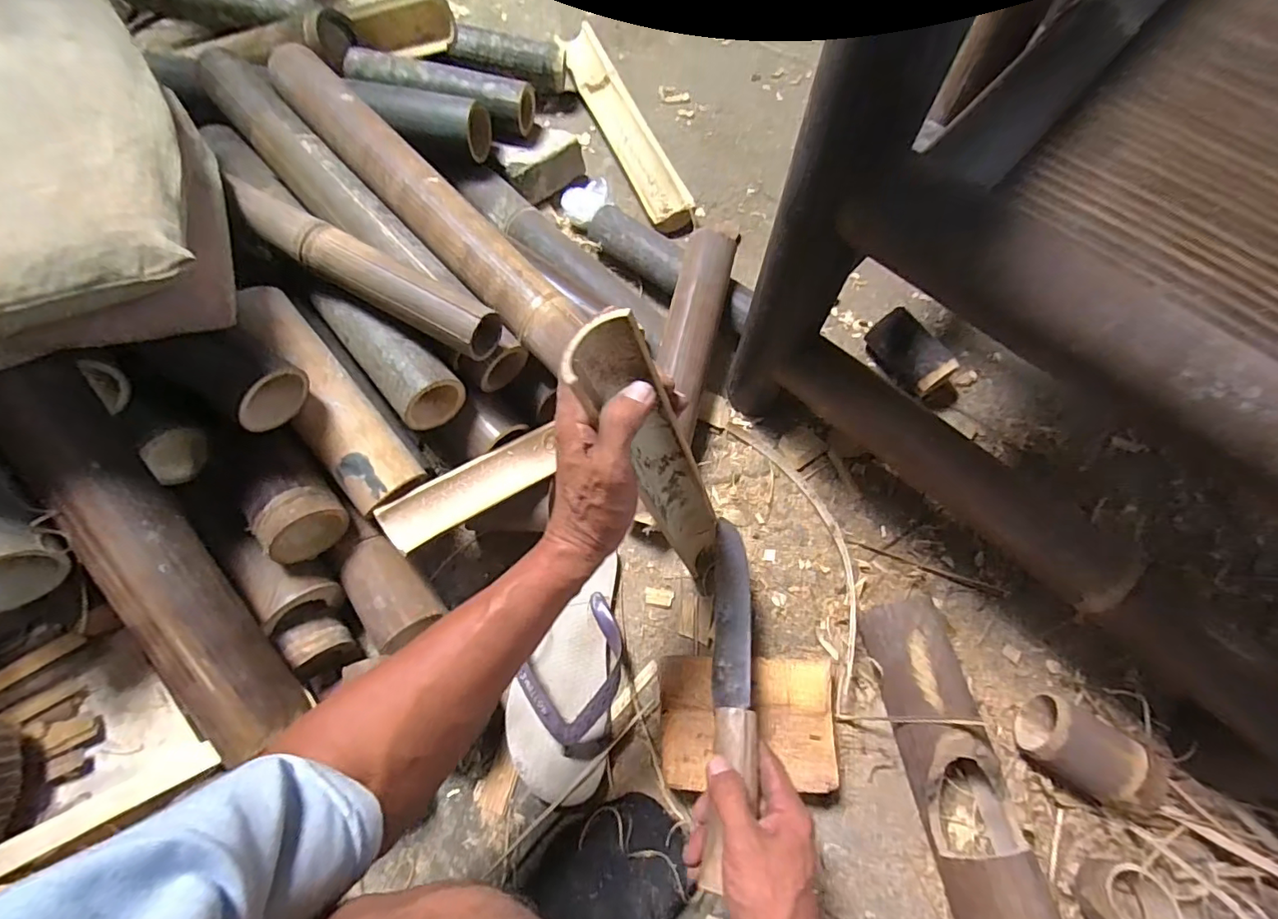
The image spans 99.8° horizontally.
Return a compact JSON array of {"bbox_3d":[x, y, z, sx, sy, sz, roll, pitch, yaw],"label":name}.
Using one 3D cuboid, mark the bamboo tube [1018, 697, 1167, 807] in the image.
[{"bbox_3d":[0.423,0.276,0.507,0.099,0.072,0.064,33,72,13],"label":"bamboo tube"}]

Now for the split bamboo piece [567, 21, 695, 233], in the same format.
[{"bbox_3d":[-0.026,-0.524,0.848,0.072,0.040,0.447,-21,69,-8],"label":"split bamboo piece"}]

